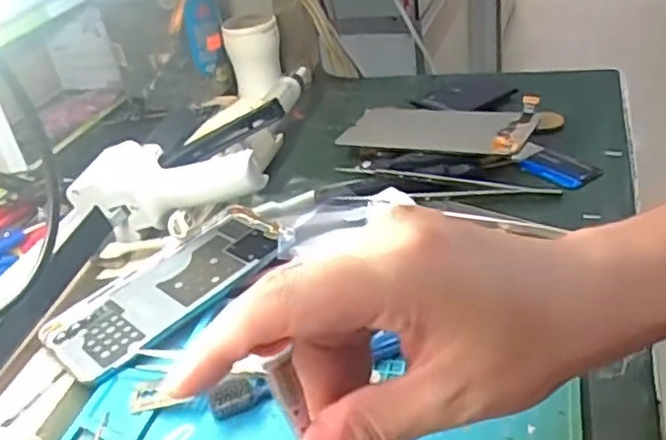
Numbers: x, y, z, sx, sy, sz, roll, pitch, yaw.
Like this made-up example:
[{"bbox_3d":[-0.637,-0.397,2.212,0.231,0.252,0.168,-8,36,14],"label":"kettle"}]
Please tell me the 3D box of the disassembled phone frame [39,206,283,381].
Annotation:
[{"bbox_3d":[-0.103,0.040,0.435,0.155,0.013,0.076,-33,39,-33],"label":"disassembled phone frame"}]

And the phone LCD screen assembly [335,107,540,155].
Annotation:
[{"bbox_3d":[0.083,-0.075,0.550,0.152,0.005,0.075,5,34,29],"label":"phone LCD screen assembly"}]

